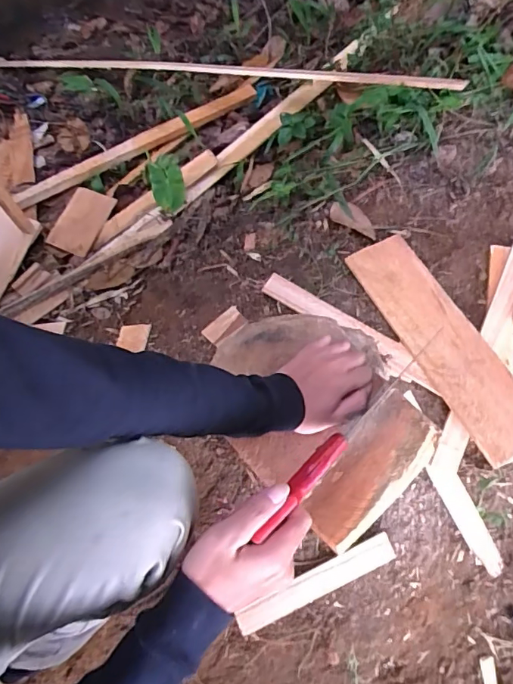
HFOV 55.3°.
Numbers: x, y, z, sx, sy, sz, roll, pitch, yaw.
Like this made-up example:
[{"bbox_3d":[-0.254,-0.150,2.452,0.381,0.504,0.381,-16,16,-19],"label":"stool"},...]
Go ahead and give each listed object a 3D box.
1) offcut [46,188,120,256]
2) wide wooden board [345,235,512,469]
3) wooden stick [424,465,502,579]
[{"bbox_3d":[-0.392,-0.269,1.095,0.104,0.013,0.155,19,71,8],"label":"offcut"},{"bbox_3d":[0.286,-0.006,0.759,0.109,0.013,0.393,-25,64,-9],"label":"wide wooden board"},{"bbox_3d":[0.319,0.262,0.738,0.039,0.019,0.193,-33,95,-11],"label":"wooden stick"}]

